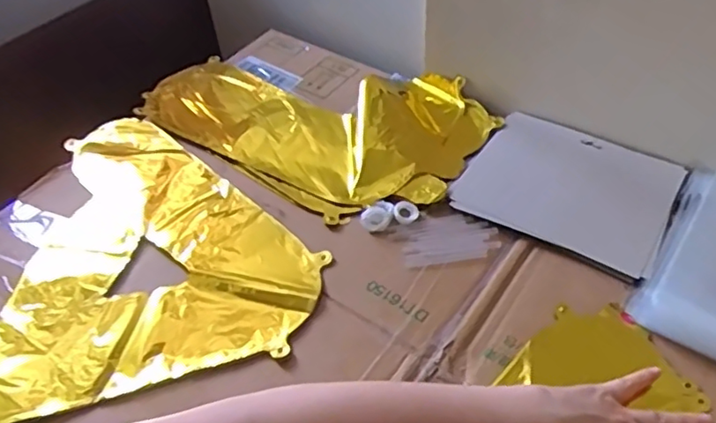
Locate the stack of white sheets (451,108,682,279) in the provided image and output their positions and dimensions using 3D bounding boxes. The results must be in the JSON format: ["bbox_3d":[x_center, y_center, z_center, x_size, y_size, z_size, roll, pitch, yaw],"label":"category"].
[{"bbox_3d":[0.219,-0.029,0.643,0.199,0.006,0.171,23,53,22],"label":"stack of white sheets"}]

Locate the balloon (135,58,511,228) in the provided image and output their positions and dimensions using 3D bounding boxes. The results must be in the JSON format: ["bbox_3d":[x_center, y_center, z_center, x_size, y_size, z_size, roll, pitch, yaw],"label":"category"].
[{"bbox_3d":[-0.054,-0.135,0.739,0.397,0.030,0.253,29,56,26],"label":"balloon"}]

